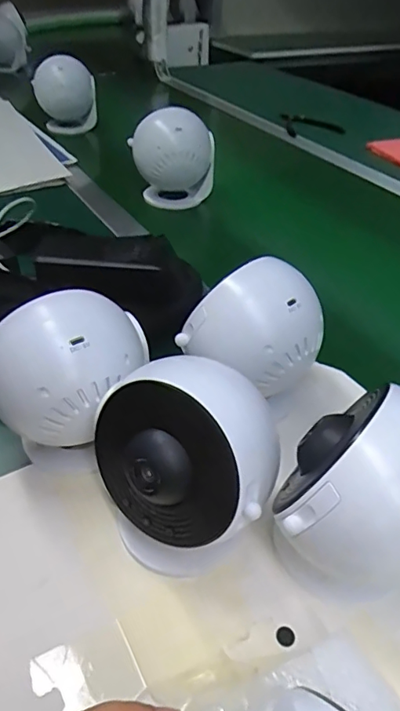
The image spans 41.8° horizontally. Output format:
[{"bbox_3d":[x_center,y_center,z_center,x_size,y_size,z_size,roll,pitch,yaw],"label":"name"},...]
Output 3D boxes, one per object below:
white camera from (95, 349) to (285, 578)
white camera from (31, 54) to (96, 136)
[{"bbox_3d":[-0.006,0.063,0.310,0.106,0.125,0.084,22,43,23],"label":"white camera"},{"bbox_3d":[-0.245,-0.477,0.964,0.114,0.129,0.095,-8,40,-13],"label":"white camera"}]

